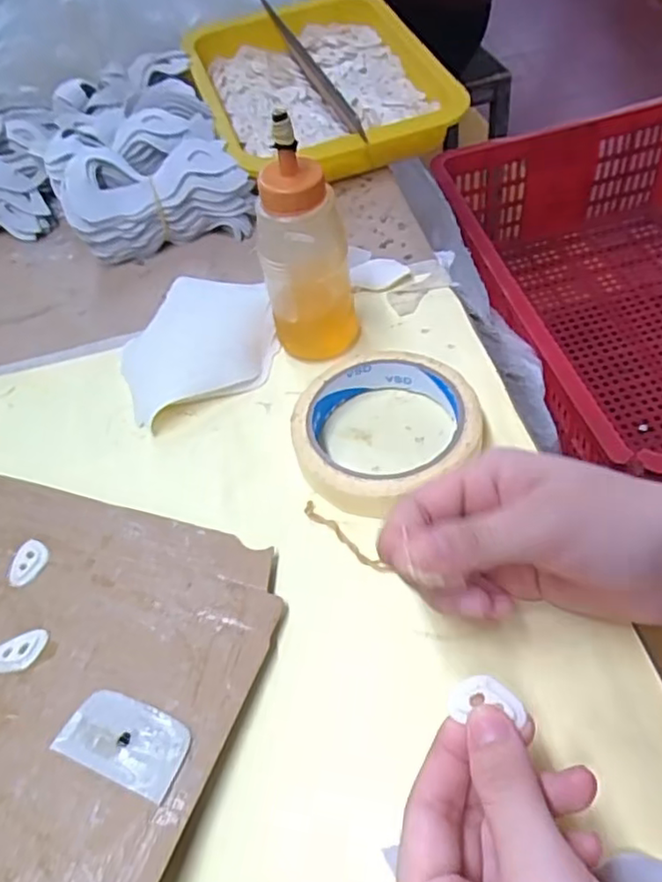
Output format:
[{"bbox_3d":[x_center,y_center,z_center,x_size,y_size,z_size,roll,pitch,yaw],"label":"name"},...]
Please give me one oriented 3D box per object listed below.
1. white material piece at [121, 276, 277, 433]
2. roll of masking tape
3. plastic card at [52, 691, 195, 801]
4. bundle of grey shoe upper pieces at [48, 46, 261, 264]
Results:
[{"bbox_3d":[-0.085,-0.064,0.417,0.098,0.026,0.096,-18,51,-6],"label":"white material piece"},{"bbox_3d":[0.027,-0.007,0.347,0.096,0.025,0.089,-5,51,6],"label":"roll of masking tape"},{"bbox_3d":[-0.081,0.117,0.256,0.051,0.004,0.029,14,52,19],"label":"plastic card"},{"bbox_3d":[-0.165,-0.244,0.547,0.139,0.075,0.238,-16,48,-12],"label":"bundle of grey shoe upper pieces"}]

